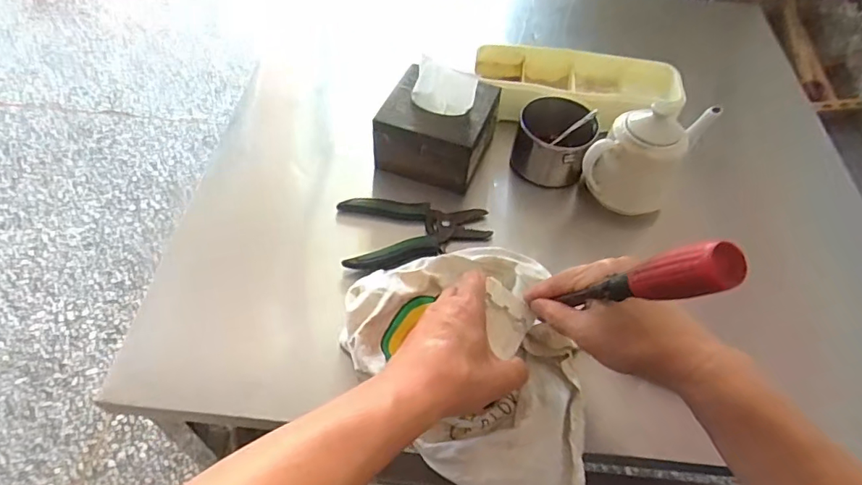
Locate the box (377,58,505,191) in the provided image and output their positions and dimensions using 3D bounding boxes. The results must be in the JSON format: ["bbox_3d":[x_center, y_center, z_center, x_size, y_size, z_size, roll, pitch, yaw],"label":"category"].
[{"bbox_3d":[0.009,-0.144,0.631,0.122,0.117,0.117,15,53,8],"label":"box"}]

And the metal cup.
[{"bbox_3d":[0.148,-0.126,0.659,0.090,0.071,0.099,16,53,8],"label":"metal cup"}]

